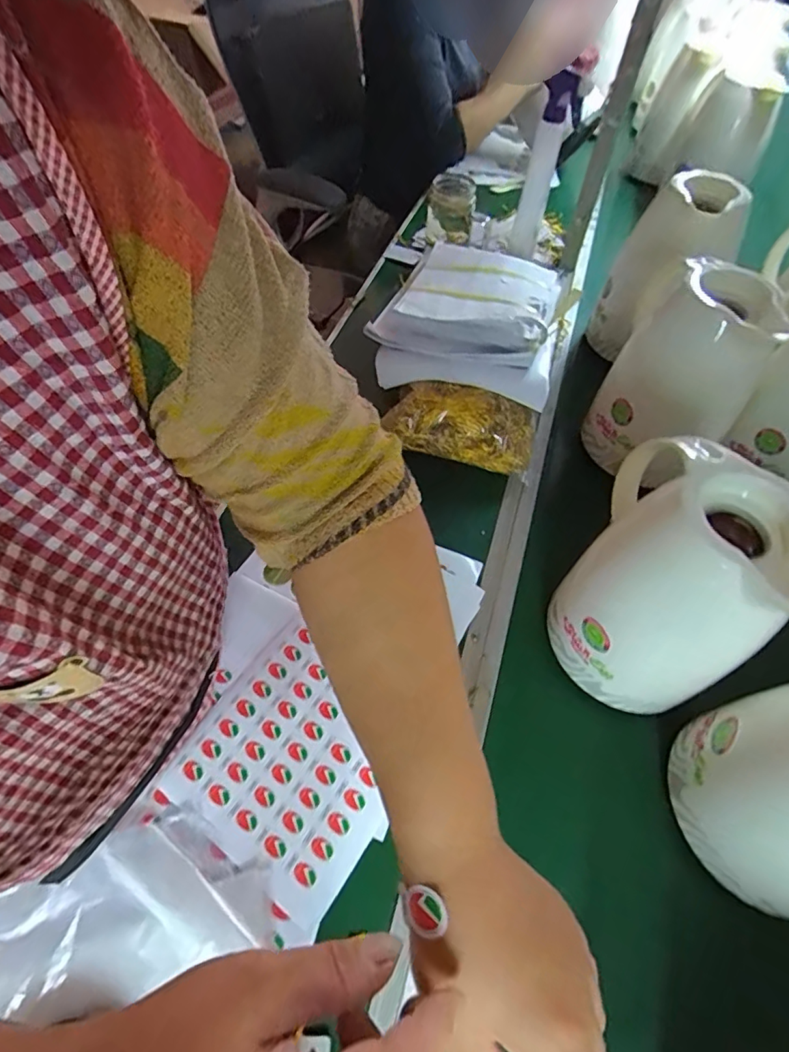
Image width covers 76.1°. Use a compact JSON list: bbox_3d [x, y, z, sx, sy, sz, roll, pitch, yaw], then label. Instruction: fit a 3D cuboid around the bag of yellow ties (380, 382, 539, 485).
[{"bbox_3d":[0.086,-0.125,0.639,0.184,0.072,0.072,13,58,4],"label":"bag of yellow ties"}]

